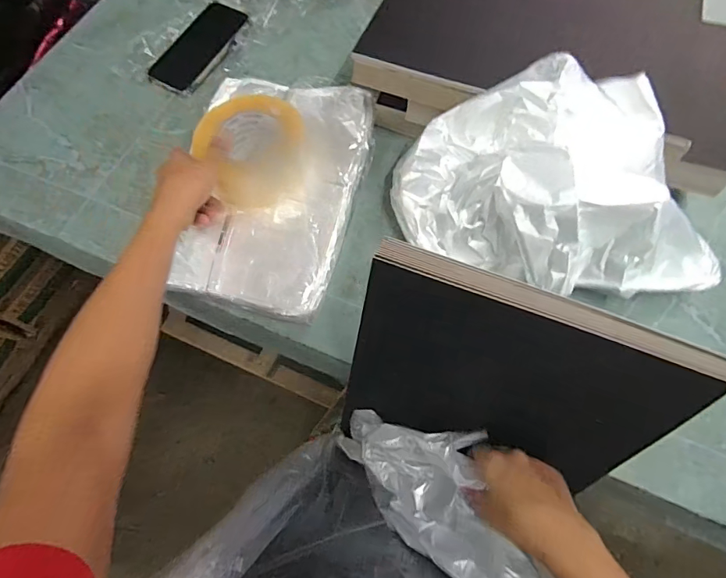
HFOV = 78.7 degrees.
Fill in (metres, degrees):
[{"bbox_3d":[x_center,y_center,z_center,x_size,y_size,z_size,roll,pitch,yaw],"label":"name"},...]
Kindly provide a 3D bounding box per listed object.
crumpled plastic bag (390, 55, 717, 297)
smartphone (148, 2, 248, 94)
[{"bbox_3d":[0.206,-0.106,0.469,0.333,0.143,0.201,1,67,1],"label":"crumpled plastic bag"},{"bbox_3d":[-0.248,-0.367,0.672,0.076,0.006,0.166,28,76,6],"label":"smartphone"}]

